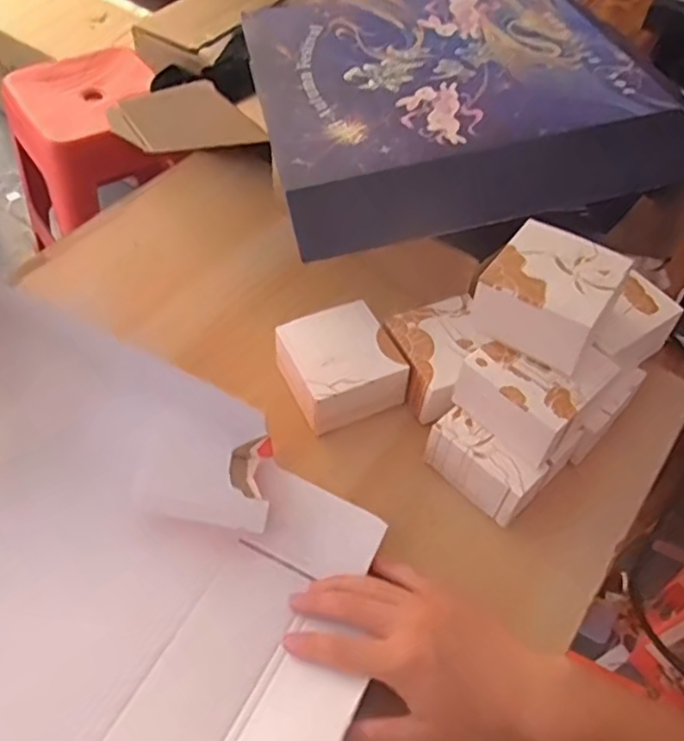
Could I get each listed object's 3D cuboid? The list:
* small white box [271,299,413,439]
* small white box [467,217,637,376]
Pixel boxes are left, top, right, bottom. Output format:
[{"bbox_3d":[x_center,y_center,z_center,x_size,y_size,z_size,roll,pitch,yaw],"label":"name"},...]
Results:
[{"bbox_3d":[-0.003,0.000,0.585,0.097,0.056,0.094,-19,57,-17],"label":"small white box"},{"bbox_3d":[0.155,-0.060,0.511,0.084,0.049,0.091,29,57,17],"label":"small white box"}]

